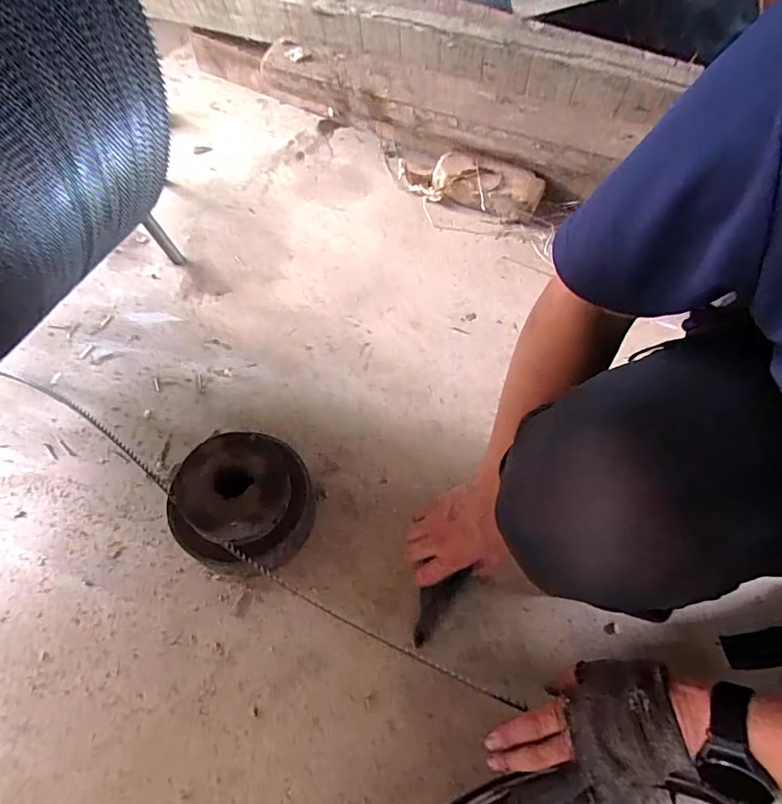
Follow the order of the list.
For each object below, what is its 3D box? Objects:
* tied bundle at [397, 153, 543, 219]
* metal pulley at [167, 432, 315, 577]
[{"bbox_3d":[0.151,-0.425,0.963,0.279,0.061,0.115,19,59,7],"label":"tied bundle"},{"bbox_3d":[-0.169,0.121,0.575,0.147,0.115,0.136,2,59,-3],"label":"metal pulley"}]

